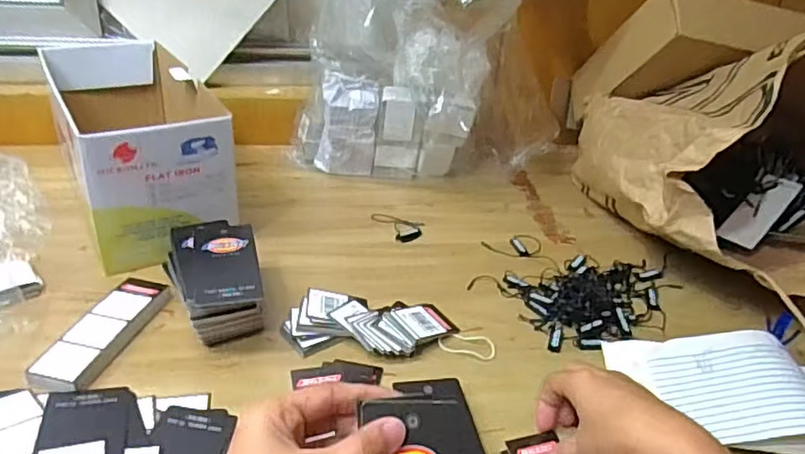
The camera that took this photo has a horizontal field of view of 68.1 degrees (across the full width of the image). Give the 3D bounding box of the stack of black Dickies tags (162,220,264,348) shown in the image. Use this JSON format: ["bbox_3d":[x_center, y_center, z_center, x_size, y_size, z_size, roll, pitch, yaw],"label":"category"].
[{"bbox_3d":[-0.152,0.045,0.491,0.071,0.049,0.115,-10,32,-24],"label":"stack of black Dickies tags"}]

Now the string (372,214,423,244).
[{"bbox_3d":[-0.001,-0.005,0.649,0.044,0.006,0.064,-14,35,-31],"label":"string"}]

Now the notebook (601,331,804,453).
[{"bbox_3d":[0.296,0.124,0.428,0.263,0.034,0.101,7,29,3],"label":"notebook"}]

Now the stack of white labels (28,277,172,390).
[{"bbox_3d":[-0.227,0.078,0.452,0.039,0.010,0.120,10,30,9],"label":"stack of white labels"}]

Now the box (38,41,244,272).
[{"bbox_3d":[-0.276,-0.087,0.623,0.131,0.128,0.282,-14,34,-31],"label":"box"}]

